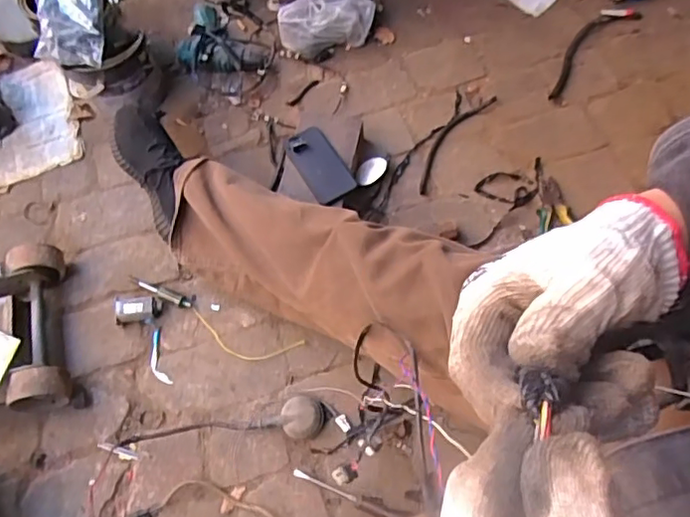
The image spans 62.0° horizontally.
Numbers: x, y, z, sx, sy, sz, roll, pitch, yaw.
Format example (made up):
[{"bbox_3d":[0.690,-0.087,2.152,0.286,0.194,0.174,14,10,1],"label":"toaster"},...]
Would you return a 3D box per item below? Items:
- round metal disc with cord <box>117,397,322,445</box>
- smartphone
[{"bbox_3d":[-0.186,0.245,0.869,0.308,0.036,0.065,-2,67,0],"label":"round metal disc with cord"},{"bbox_3d":[-0.041,-0.162,0.995,0.078,0.015,0.144,-30,68,-12],"label":"smartphone"}]

